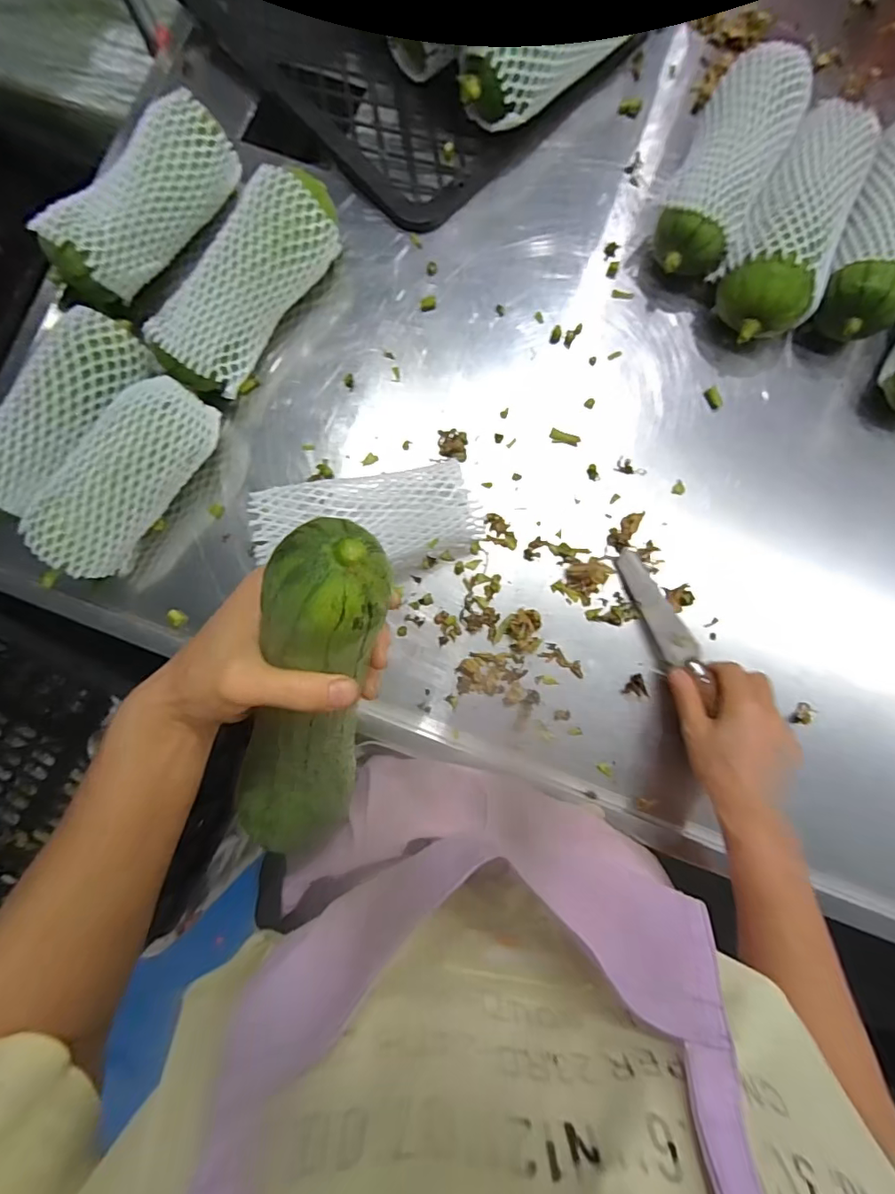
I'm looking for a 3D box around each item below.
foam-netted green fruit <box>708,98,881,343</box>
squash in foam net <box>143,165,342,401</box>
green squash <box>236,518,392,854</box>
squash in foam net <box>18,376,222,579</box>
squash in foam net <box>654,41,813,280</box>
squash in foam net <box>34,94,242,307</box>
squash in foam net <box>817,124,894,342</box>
[{"bbox_3d":[0.310,-0.331,0.474,0.087,0.076,0.211,26,85,3],"label":"foam-netted green fruit"},{"bbox_3d":[-0.178,-0.280,0.481,0.077,0.080,0.212,33,85,4],"label":"squash in foam net"},{"bbox_3d":[-0.074,0.062,0.279,0.057,0.045,0.223,20,128,3],"label":"green squash"},{"bbox_3d":[-0.279,-0.105,0.466,0.079,0.090,0.178,35,85,4],"label":"squash in foam net"},{"bbox_3d":[0.250,-0.382,0.479,0.083,0.078,0.187,25,85,3],"label":"squash in foam net"},{"bbox_3d":[-0.278,-0.355,0.474,0.071,0.068,0.197,35,88,4],"label":"squash in foam net"},{"bbox_3d":[0.400,-0.329,0.479,0.081,0.071,0.206,24,85,3],"label":"squash in foam net"}]

